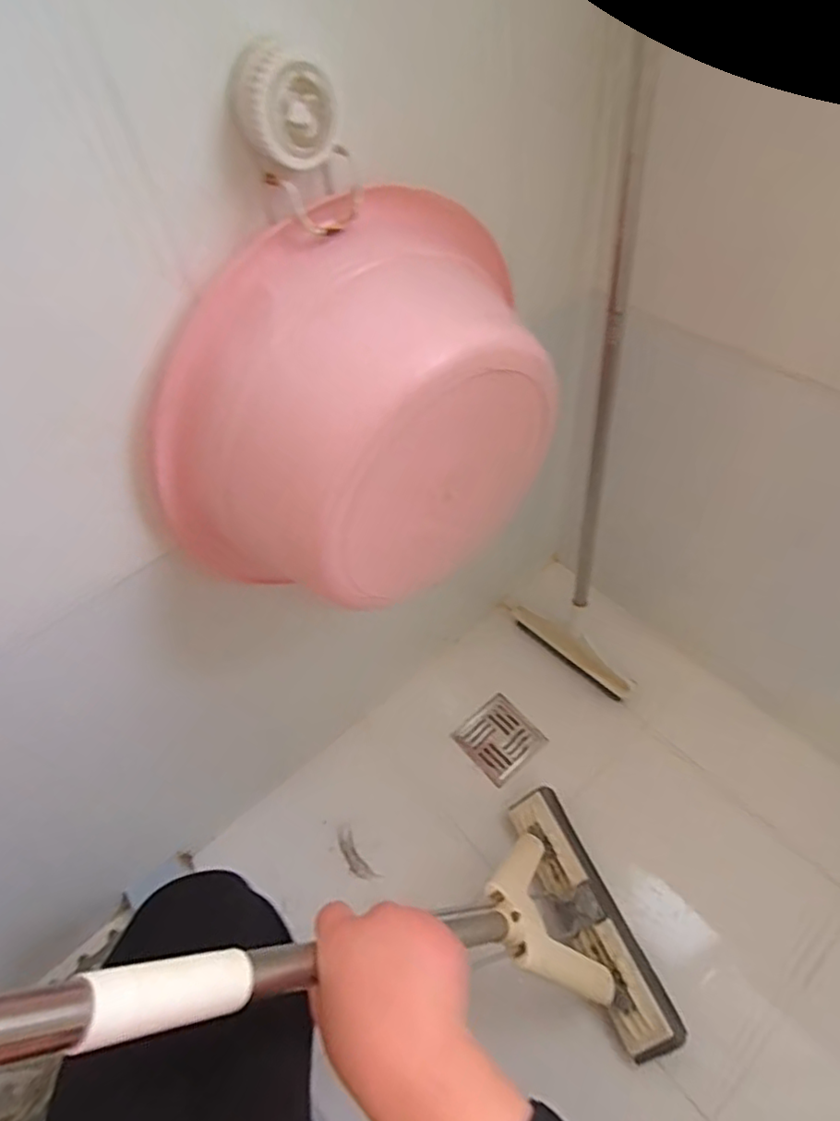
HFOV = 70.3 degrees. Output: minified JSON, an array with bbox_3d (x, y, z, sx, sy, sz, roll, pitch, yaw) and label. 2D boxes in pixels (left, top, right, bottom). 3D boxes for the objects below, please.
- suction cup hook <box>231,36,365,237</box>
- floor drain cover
[{"bbox_3d":[-0.071,-0.248,0.353,0.060,0.087,0.045,-33,58,-20],"label":"suction cup hook"},{"bbox_3d":[0.116,0.262,0.875,0.103,0.008,0.101,-36,59,-21],"label":"floor drain cover"}]

